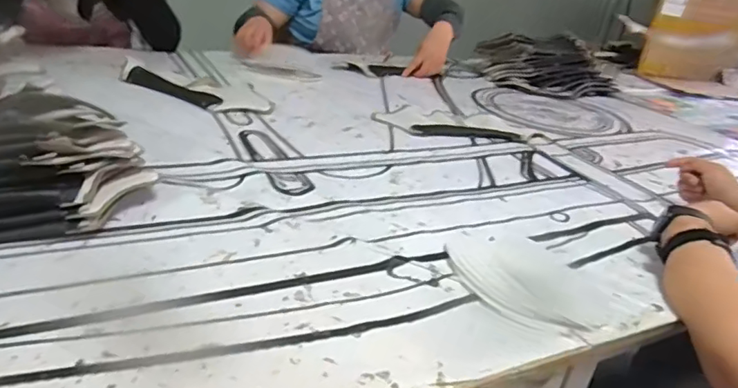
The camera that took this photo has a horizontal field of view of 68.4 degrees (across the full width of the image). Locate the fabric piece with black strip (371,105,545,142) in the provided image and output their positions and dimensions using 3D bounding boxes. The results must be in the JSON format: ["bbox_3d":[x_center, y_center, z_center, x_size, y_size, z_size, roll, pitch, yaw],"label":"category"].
[{"bbox_3d":[0.173,-0.145,1.104,0.320,0.010,0.149,3,27,-10],"label":"fabric piece with black strip"}]

